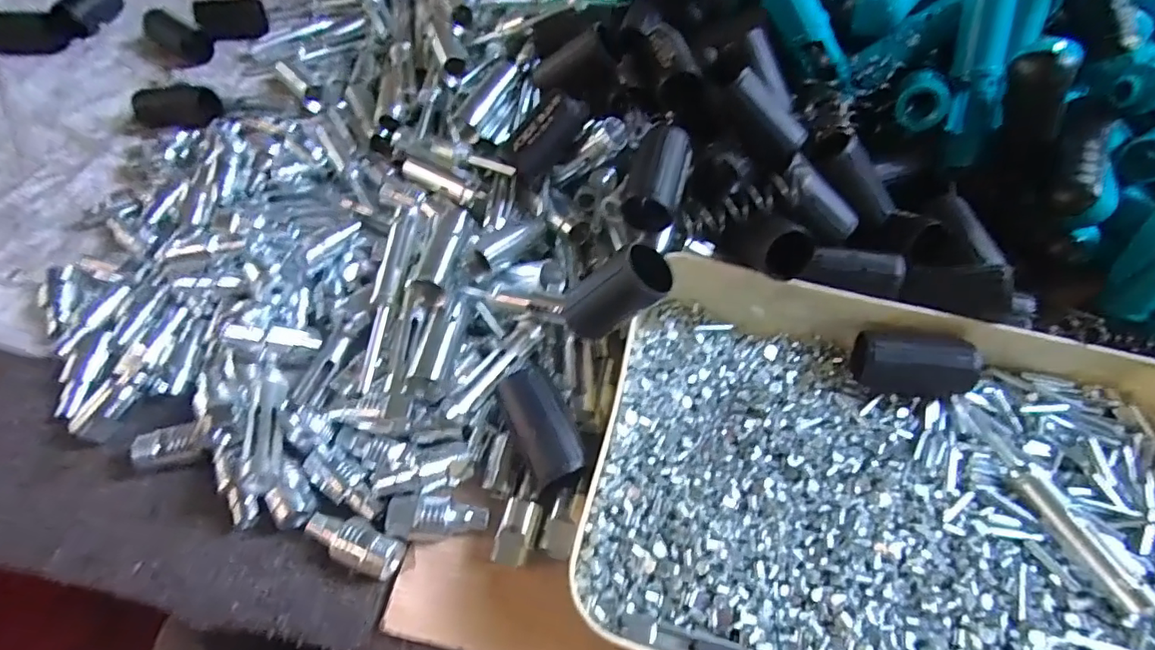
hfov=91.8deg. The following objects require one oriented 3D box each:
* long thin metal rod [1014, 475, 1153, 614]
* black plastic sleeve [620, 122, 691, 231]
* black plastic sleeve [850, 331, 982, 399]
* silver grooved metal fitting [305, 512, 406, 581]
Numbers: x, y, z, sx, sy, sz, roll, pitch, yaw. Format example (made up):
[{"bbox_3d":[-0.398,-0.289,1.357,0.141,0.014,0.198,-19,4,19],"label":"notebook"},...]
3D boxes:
[{"bbox_3d":[0.250,0.107,0.279,0.011,0.011,0.070,-9,44,-8],"label":"long thin metal rod"},{"bbox_3d":[0.049,-0.089,0.351,0.034,0.038,0.062,16,57,7],"label":"black plastic sleeve"},{"bbox_3d":[0.203,0.020,0.343,0.062,0.037,0.035,8,56,2],"label":"black plastic sleeve"},{"bbox_3d":[-0.117,0.113,0.291,0.052,0.020,0.022,23,58,12],"label":"silver grooved metal fitting"}]

